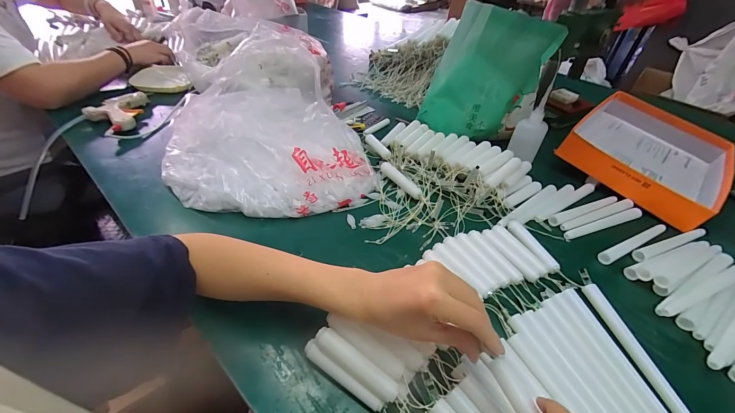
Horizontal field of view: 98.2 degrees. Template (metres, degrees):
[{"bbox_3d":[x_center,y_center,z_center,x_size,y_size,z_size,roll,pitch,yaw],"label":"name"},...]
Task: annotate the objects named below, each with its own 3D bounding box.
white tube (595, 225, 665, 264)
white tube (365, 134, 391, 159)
[{"bbox_3d":[0.386,0.052,0.457,0.145,0.012,0.016,-15,46,-21],"label":"white tube"},{"bbox_3d":[0.020,-0.116,0.622,0.018,0.017,0.091,-20,48,-25],"label":"white tube"}]

